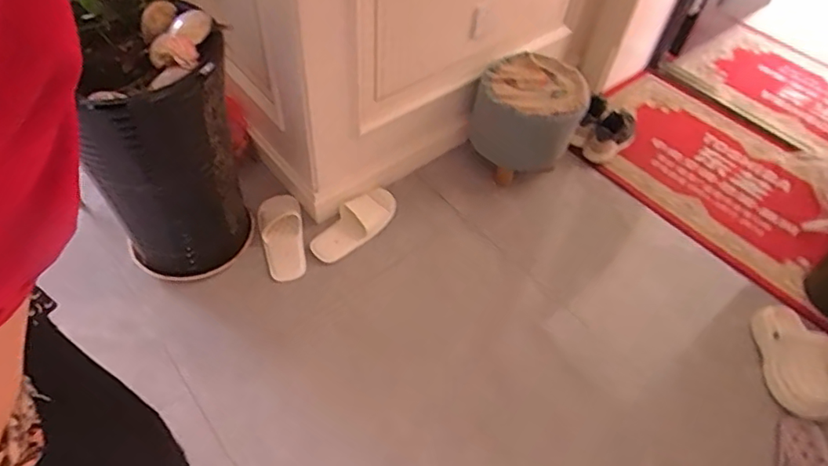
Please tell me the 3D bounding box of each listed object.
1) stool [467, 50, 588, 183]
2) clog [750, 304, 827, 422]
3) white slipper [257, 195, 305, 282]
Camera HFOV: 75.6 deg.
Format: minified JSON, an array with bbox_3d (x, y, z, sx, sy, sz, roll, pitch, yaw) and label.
[{"bbox_3d":[0.305,-0.333,1.531,0.275,0.289,0.274,3,54,-4],"label":"stool"},{"bbox_3d":[0.850,0.289,1.209,0.113,0.114,0.246,3,54,-5],"label":"clog"},{"bbox_3d":[-0.351,0.012,1.414,0.114,0.079,0.255,-10,54,-11],"label":"white slipper"}]

